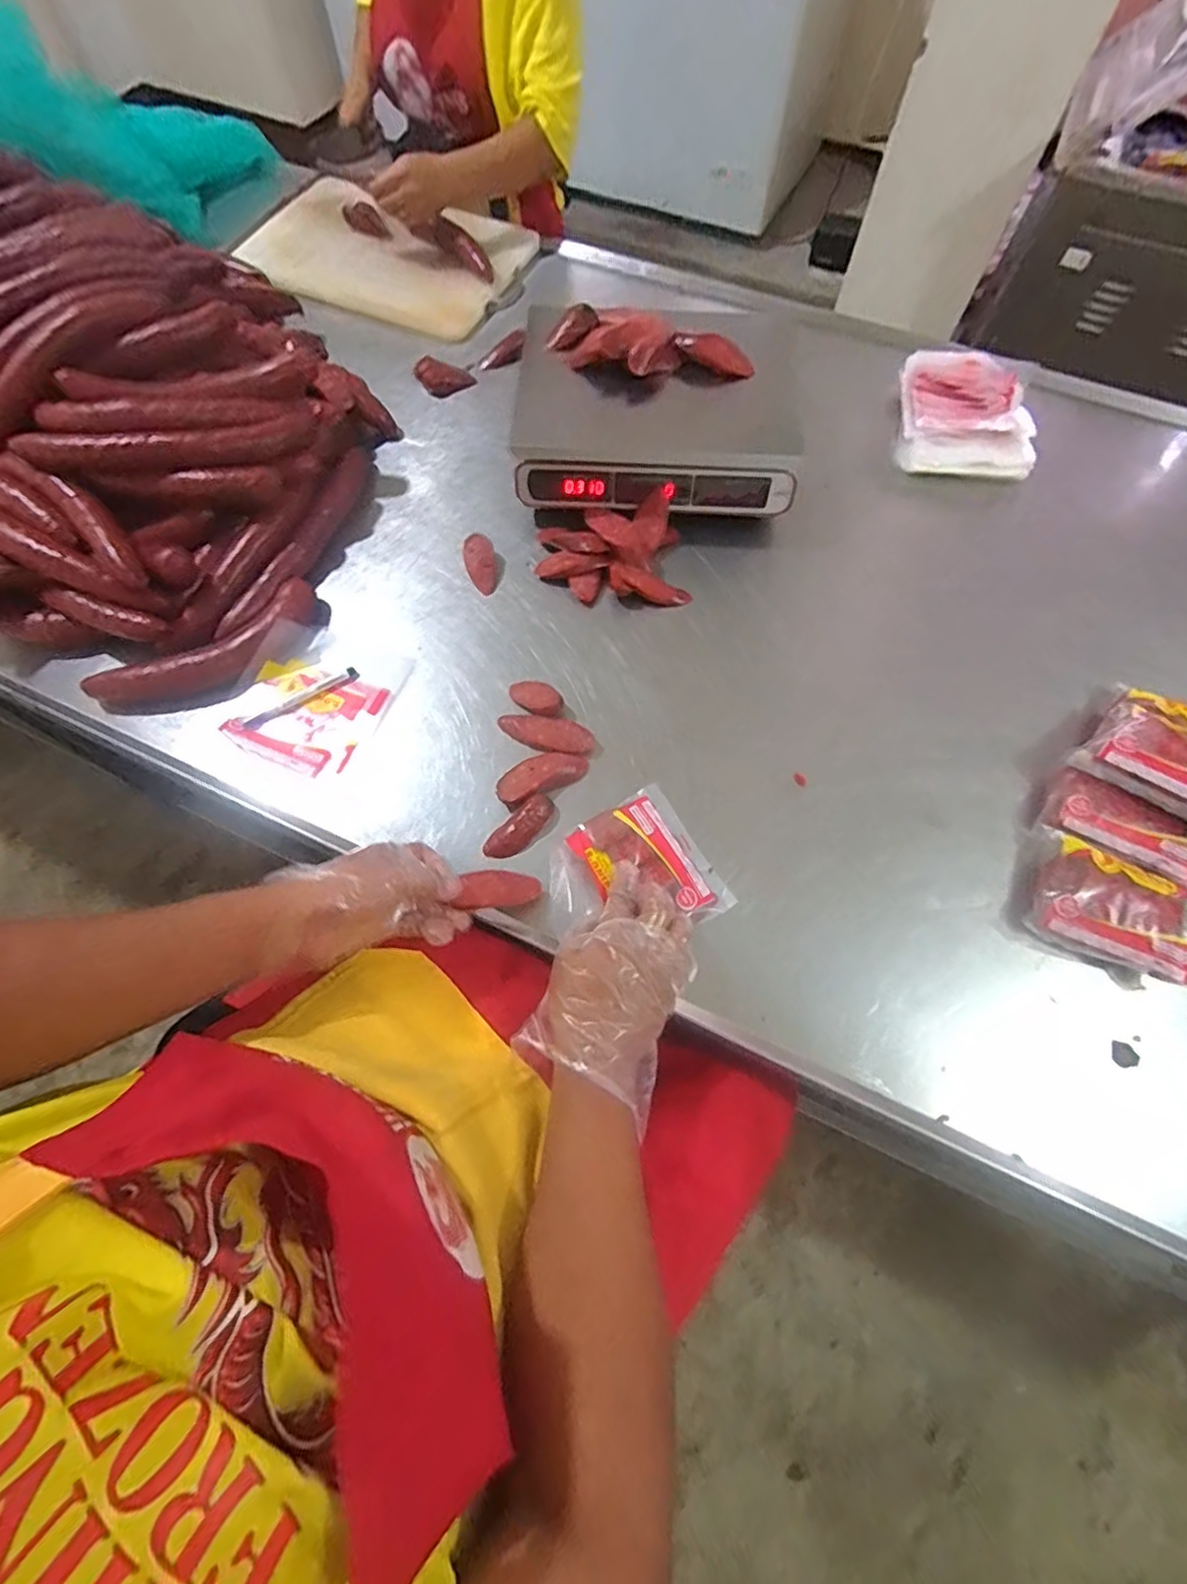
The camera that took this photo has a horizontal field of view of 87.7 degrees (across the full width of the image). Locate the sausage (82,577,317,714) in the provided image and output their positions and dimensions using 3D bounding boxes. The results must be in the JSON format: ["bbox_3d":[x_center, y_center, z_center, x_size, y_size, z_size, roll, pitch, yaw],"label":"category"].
[{"bbox_3d":[-0.428,-0.155,0.696,0.252,0.038,0.081,-34,72,-14],"label":"sausage"}]

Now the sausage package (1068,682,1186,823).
[{"bbox_3d":[0.601,-0.042,0.637,0.143,0.033,0.163,34,59,29],"label":"sausage package"}]

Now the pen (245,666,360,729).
[{"bbox_3d":[-0.327,-0.106,0.695,0.129,0.009,0.014,-34,72,-14],"label":"pen"}]

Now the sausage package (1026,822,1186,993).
[{"bbox_3d":[0.497,0.112,0.599,0.137,0.052,0.112,28,70,10],"label":"sausage package"}]

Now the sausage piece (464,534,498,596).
[{"bbox_3d":[-0.140,-0.283,0.772,0.037,0.028,0.071,-11,68,-5],"label":"sausage piece"}]

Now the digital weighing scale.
[{"bbox_3d":[0.091,-0.514,0.833,0.366,0.115,0.366,-2,66,-2],"label":"digital weighing scale"}]

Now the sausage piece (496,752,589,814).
[{"bbox_3d":[-0.055,-0.018,0.657,0.098,0.016,0.042,-31,71,-13],"label":"sausage piece"}]

